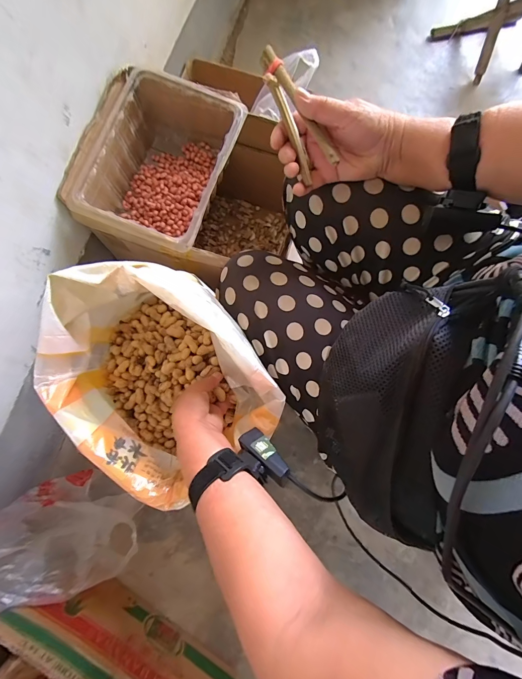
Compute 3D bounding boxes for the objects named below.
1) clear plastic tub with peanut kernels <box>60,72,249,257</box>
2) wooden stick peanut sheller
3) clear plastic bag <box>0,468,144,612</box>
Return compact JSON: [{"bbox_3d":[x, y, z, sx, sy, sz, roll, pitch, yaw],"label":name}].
[{"bbox_3d":[-0.193,-0.335,0.611,0.245,0.122,0.316,17,78,5],"label":"clear plastic tub with peanut kernels"},{"bbox_3d":[0.036,-0.250,0.331,0.029,0.046,0.130,-33,99,-6],"label":"wooden stick peanut sheller"},{"bbox_3d":[-0.384,0.364,0.571,0.226,0.206,0.178,5,77,3],"label":"clear plastic bag"}]

